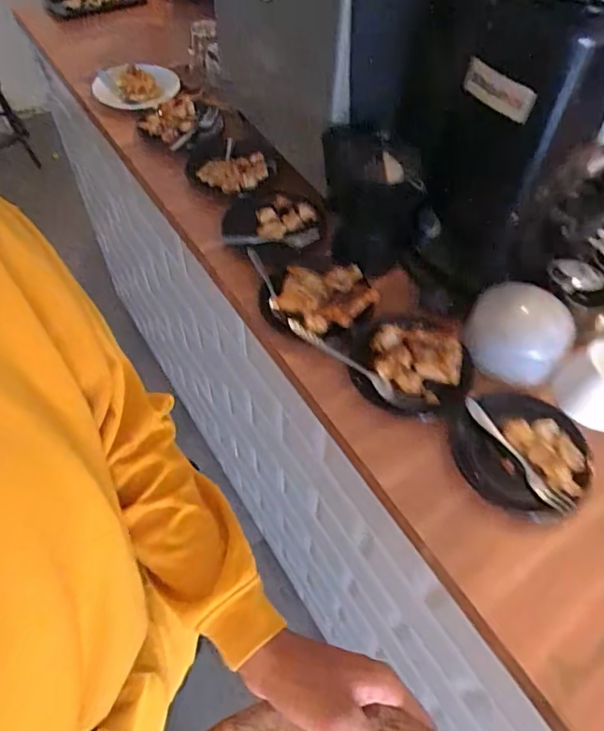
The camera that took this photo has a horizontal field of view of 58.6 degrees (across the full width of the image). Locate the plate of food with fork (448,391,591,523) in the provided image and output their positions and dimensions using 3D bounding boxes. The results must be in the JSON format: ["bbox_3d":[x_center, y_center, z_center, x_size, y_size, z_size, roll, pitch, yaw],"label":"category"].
[{"bbox_3d":[0.228,0.084,0.564,0.137,0.023,0.137,1,54,-1],"label":"plate of food with fork"}]

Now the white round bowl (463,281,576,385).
[{"bbox_3d":[0.250,-0.040,0.622,0.110,0.053,0.109,1,54,-1],"label":"white round bowl"}]

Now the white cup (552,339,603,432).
[{"bbox_3d":[0.329,0.019,0.588,0.076,0.064,0.093,-38,63,-25],"label":"white cup"}]

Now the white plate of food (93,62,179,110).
[{"bbox_3d":[-0.303,-0.510,0.978,0.152,0.026,0.134,7,54,3],"label":"white plate of food"}]

